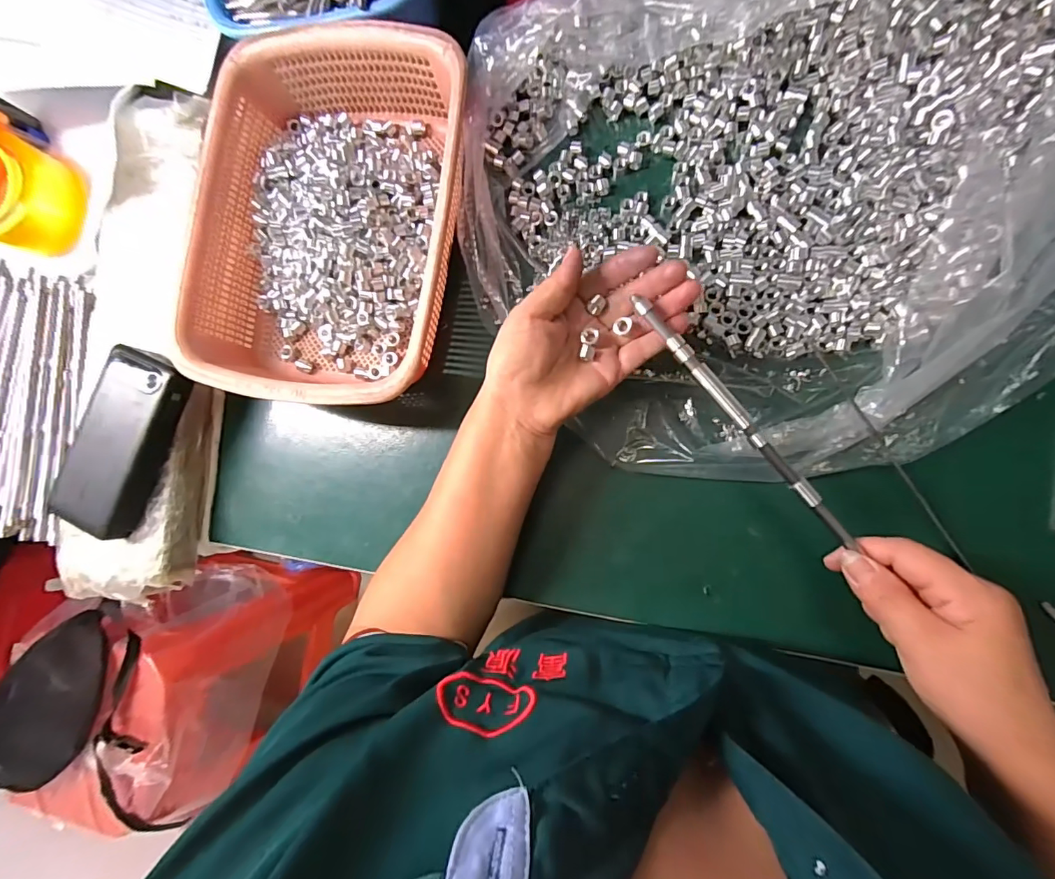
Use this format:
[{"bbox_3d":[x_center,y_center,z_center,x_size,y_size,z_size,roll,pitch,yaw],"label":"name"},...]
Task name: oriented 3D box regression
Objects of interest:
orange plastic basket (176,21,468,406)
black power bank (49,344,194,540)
[{"bbox_3d":[-0.160,-0.175,0.384,0.211,0.072,0.287,6,87,10],"label":"orange plastic basket"},{"bbox_3d":[-0.347,0.001,0.398,0.070,0.023,0.153,20,90,10],"label":"black power bank"}]

